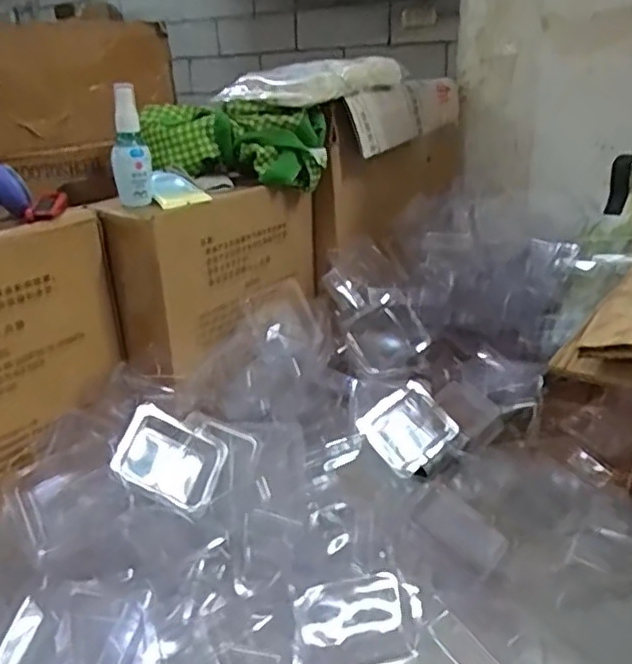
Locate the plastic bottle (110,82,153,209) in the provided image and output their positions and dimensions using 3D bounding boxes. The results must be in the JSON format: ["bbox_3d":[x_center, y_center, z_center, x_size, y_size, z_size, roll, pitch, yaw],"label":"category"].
[{"bbox_3d":[-0.193,-0.191,0.691,0.039,0.119,0.029,-8,22,-13],"label":"plastic bottle"}]

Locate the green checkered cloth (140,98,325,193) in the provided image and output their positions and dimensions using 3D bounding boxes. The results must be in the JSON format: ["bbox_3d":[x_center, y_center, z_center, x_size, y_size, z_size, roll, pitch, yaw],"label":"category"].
[{"bbox_3d":[-0.100,-0.225,0.808,0.213,0.087,0.071,4,22,15],"label":"green checkered cloth"}]

